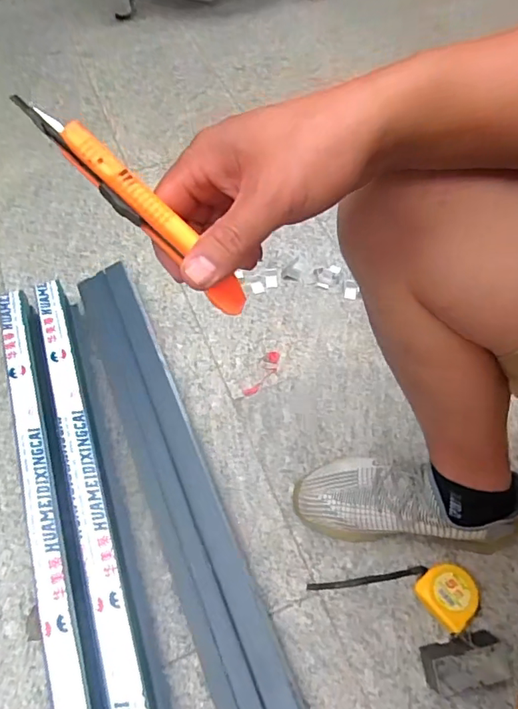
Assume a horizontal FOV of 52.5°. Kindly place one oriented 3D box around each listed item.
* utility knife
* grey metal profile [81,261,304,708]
[{"bbox_3d":[-0.068,-0.086,0.306,0.168,0.032,0.017,44,63,-16],"label":"utility knife"},{"bbox_3d":[0.012,0.416,0.574,0.095,0.049,1.408,-22,62,-10],"label":"grey metal profile"}]

